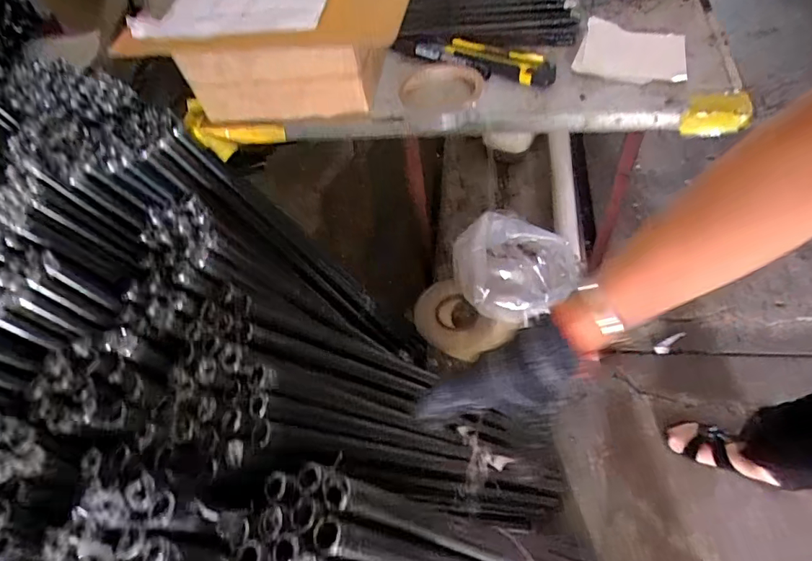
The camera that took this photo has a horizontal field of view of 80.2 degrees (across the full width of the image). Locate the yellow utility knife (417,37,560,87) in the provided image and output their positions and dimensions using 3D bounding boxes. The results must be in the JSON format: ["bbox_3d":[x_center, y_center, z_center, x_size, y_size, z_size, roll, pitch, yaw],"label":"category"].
[{"bbox_3d":[0.091,-0.253,0.548,0.166,0.019,0.045,27,66,23],"label":"yellow utility knife"}]

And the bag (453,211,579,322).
[{"bbox_3d":[0.217,-0.028,0.966,0.240,0.096,0.184,7,59,13],"label":"bag"}]

